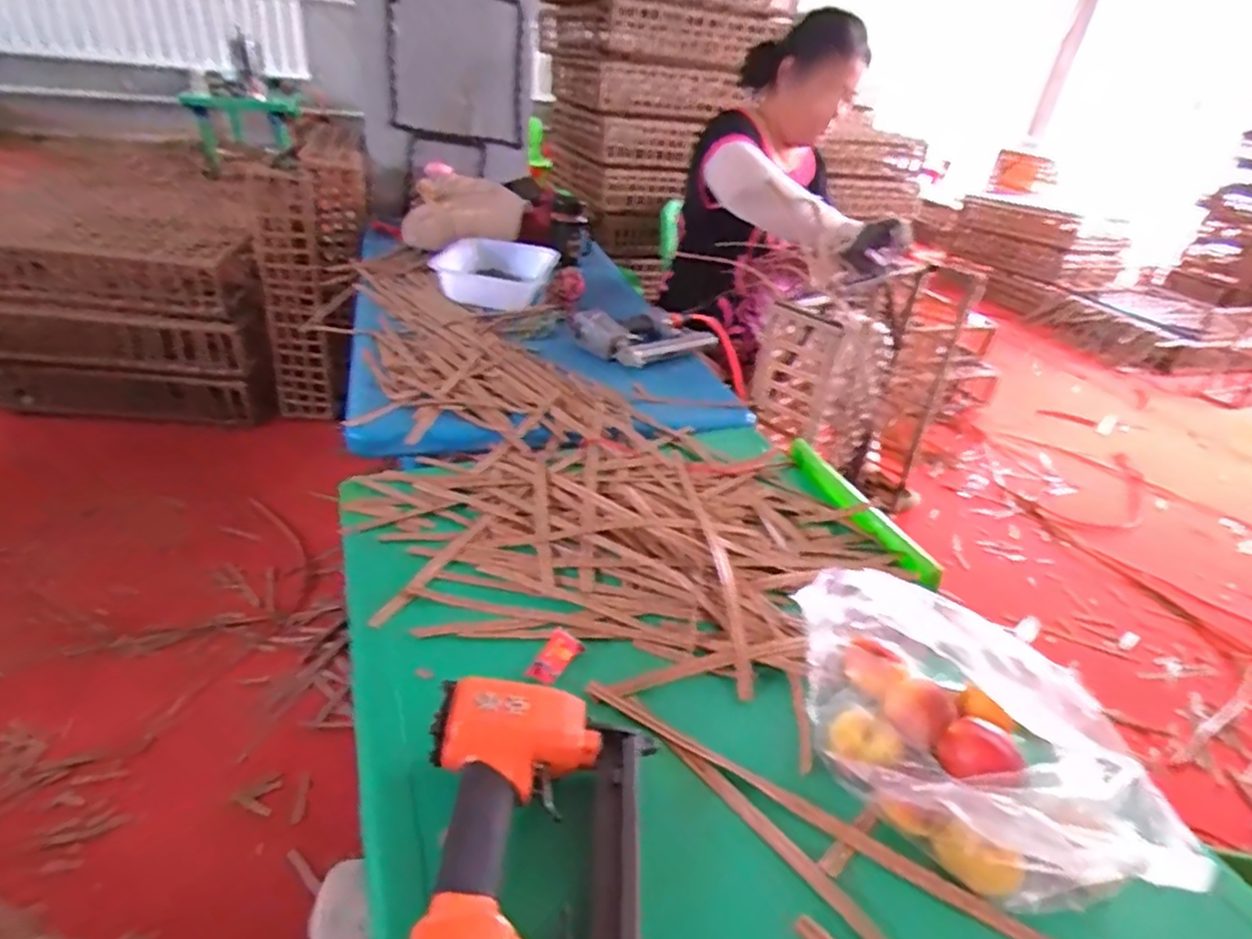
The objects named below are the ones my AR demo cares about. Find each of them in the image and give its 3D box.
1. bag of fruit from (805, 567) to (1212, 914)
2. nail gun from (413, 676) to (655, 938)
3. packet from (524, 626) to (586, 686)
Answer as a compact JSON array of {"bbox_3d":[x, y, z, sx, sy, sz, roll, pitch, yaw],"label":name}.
[{"bbox_3d":[0.256,0.183,0.488,0.264,0.117,0.167,28,40,30],"label":"bag of fruit"},{"bbox_3d":[-0.067,0.238,0.415,0.159,0.060,0.193,7,34,2],"label":"nail gun"},{"bbox_3d":[-0.061,0.162,0.564,0.027,0.013,0.054,22,39,24],"label":"packet"}]

